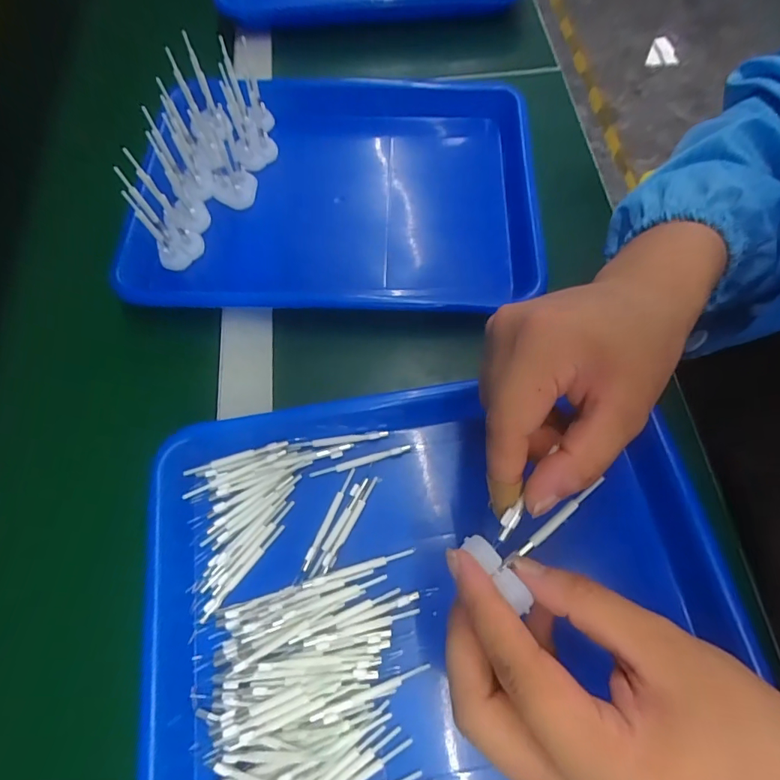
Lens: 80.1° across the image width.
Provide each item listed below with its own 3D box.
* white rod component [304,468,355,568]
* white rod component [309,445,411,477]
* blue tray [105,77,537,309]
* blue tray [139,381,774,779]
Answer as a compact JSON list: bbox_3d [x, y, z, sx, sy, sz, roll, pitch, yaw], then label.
[{"bbox_3d":[-0.039,0.083,0.303,0.007,0.005,0.069,22,69,10],"label":"white rod component"},{"bbox_3d":[-0.020,0.048,0.316,0.069,0.005,0.005,-15,68,-5],"label":"white rod component"},{"bbox_3d":[-0.032,-0.169,0.408,0.351,0.048,0.252,0,67,1],"label":"blue tray"},{"bbox_3d":[0.026,0.120,0.281,0.346,0.038,0.246,-8,63,-6],"label":"blue tray"}]

